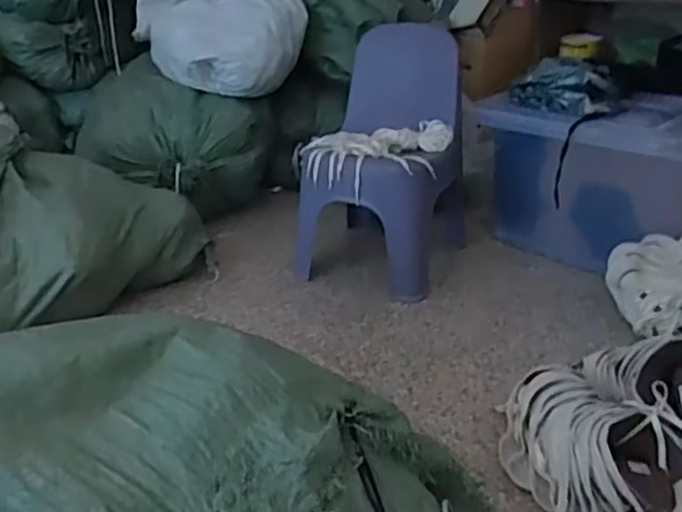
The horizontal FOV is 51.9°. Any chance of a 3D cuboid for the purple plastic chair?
[{"bbox_3d":[0.103,-0.232,1.715,0.342,0.568,0.337,11,27,22],"label":"purple plastic chair"}]

